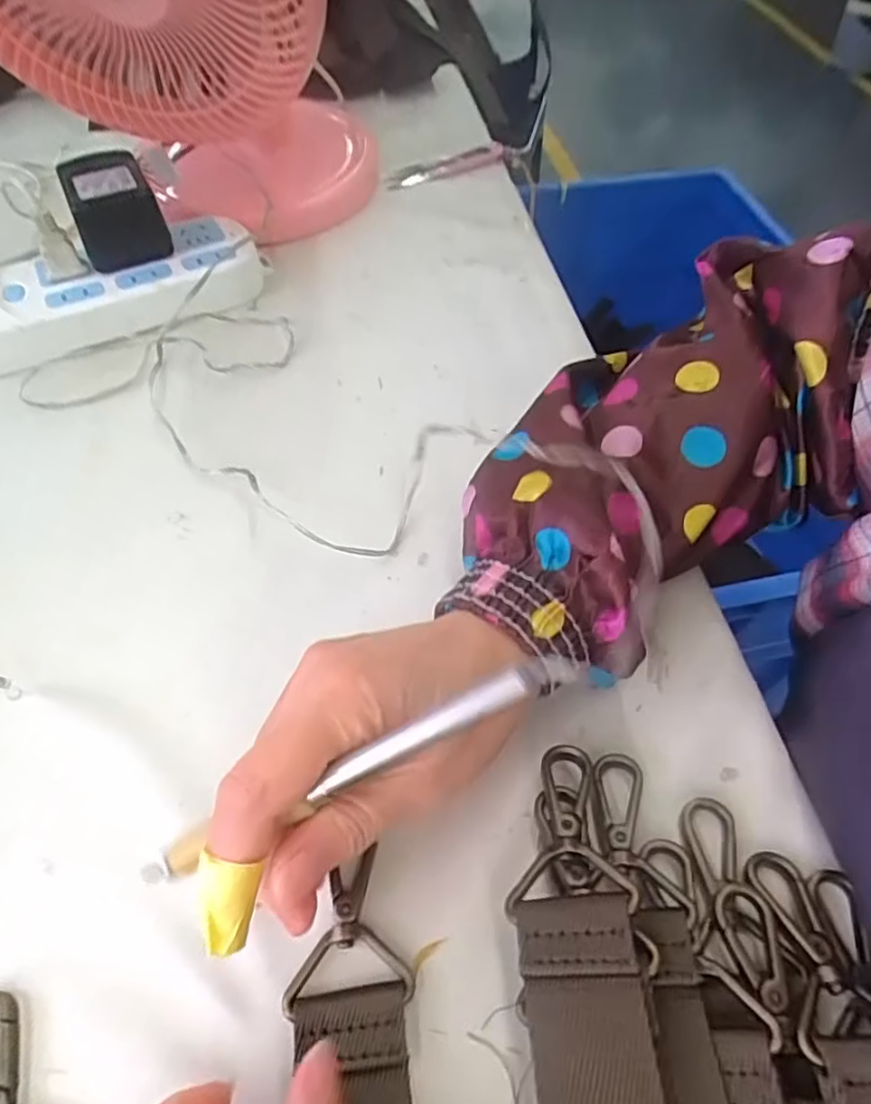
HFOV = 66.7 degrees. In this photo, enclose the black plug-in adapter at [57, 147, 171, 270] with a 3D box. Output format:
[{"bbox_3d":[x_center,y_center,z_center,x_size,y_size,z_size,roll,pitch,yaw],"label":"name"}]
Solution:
[{"bbox_3d":[-0.206,-0.221,0.425,0.049,0.046,0.074,-21,59,-16],"label":"black plug-in adapter"}]

